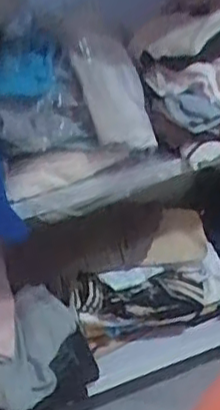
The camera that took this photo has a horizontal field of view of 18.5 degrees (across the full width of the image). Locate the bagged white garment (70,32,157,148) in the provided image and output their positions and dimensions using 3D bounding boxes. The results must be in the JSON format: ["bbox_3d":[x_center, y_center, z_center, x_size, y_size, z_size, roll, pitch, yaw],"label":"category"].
[{"bbox_3d":[-0.003,-0.232,1.317,0.143,0.040,0.291,8,52,-30],"label":"bagged white garment"}]

